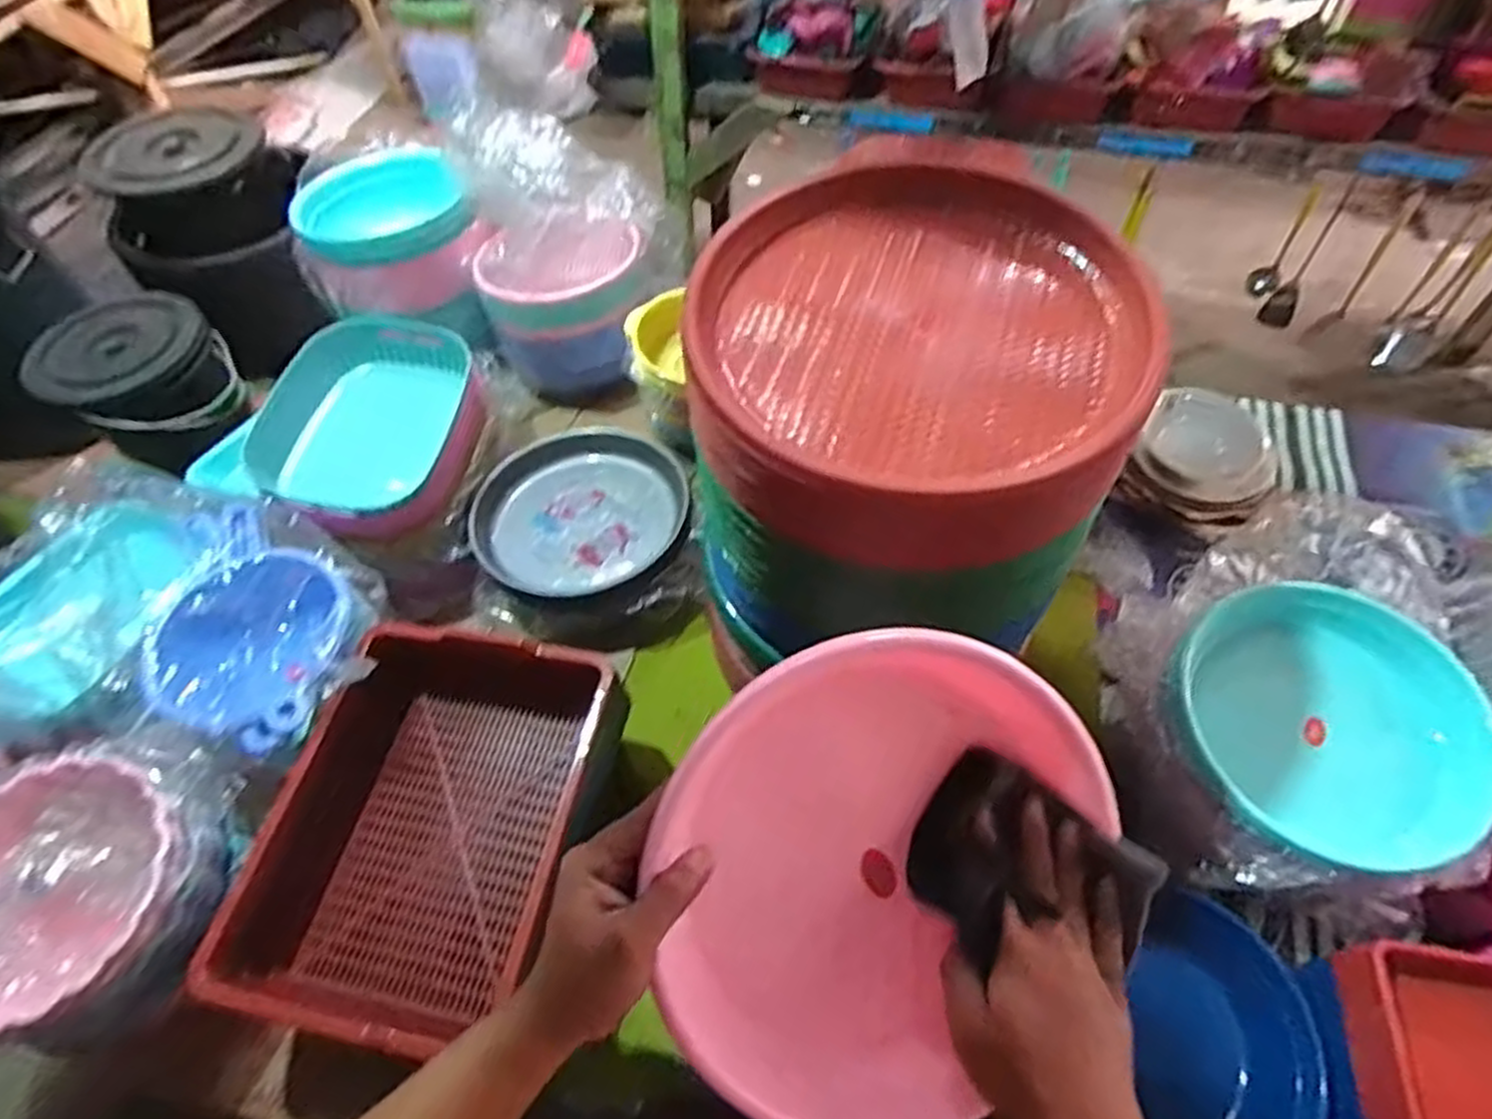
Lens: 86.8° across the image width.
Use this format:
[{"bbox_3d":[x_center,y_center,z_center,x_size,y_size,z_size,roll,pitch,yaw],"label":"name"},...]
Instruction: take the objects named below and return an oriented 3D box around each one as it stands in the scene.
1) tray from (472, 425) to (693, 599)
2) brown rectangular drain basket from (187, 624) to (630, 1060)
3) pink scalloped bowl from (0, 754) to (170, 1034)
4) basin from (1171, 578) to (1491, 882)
[{"bbox_3d":[-0.227,-0.073,1.075,0.275,0.061,0.267,-2,55,3],"label":"tray"},{"bbox_3d":[-0.325,0.268,0.810,0.276,0.123,0.381,12,57,12],"label":"brown rectangular drain basket"},{"bbox_3d":[-0.636,0.300,0.723,0.219,0.065,0.213,-2,55,3],"label":"pink scalloped bowl"},{"bbox_3d":[0.569,0.165,0.774,0.260,0.068,0.279,-2,55,3],"label":"basin"}]

